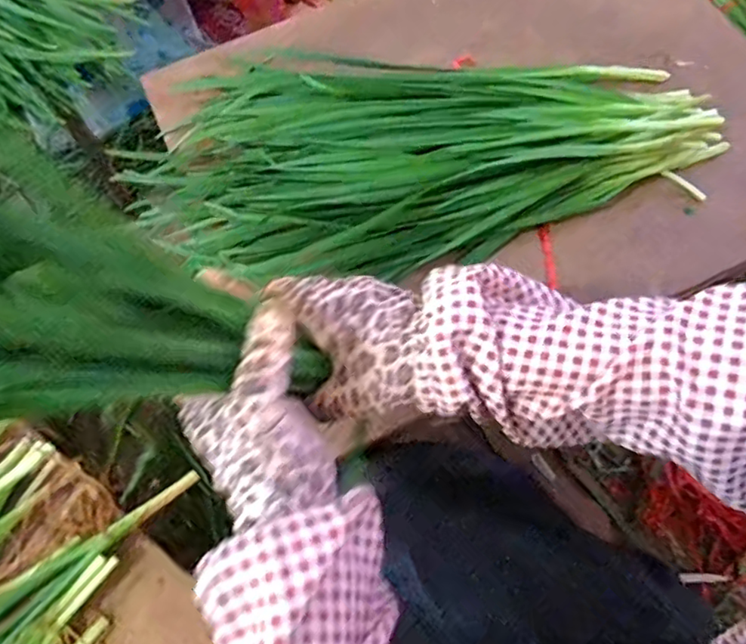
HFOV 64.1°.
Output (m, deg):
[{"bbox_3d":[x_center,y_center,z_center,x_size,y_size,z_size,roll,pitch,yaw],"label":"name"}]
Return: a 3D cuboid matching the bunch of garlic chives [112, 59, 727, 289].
[{"bbox_3d":[0.029,-0.179,0.564,0.535,0.081,0.277,-9,66,-1],"label":"bunch of garlic chives"}]

